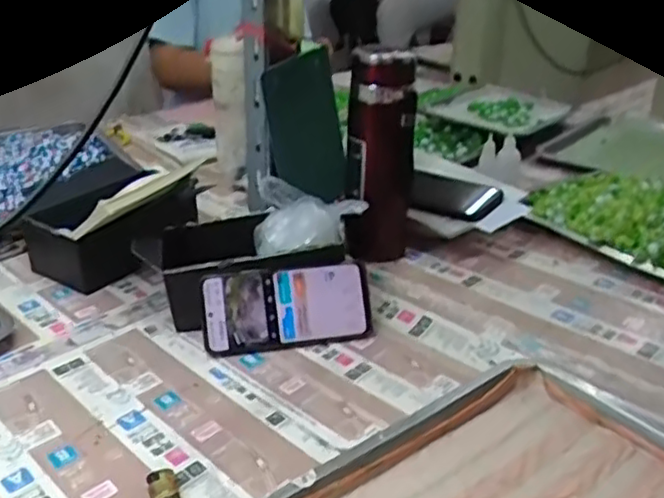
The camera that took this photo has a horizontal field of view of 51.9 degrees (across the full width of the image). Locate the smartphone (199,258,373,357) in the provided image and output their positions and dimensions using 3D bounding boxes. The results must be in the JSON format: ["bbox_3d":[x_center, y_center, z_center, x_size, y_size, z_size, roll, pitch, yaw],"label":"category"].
[{"bbox_3d":[-0.045,0.057,0.688,0.166,0.083,0.015,-5,-3,-9],"label":"smartphone"}]

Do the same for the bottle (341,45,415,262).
[{"bbox_3d":[0.054,-0.100,0.749,0.074,0.225,0.065,4,27,6],"label":"bottle"}]

